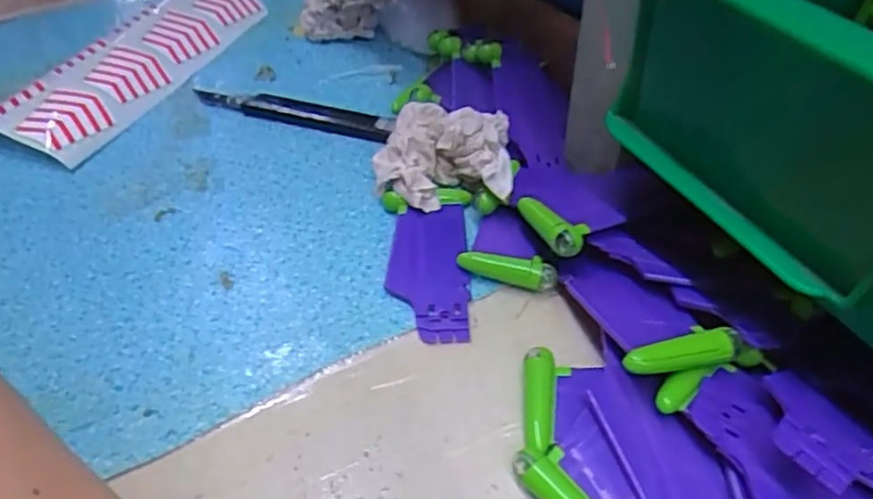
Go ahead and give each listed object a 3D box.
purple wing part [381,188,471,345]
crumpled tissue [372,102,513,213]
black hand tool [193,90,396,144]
[{"bbox_3d":[-0.004,0.004,0.297,0.040,0.008,0.087,-5,45,0],"label":"purple wing part"},{"bbox_3d":[0.005,-0.047,0.323,0.070,0.035,0.055,8,47,12],"label":"crumpled tissue"},{"bbox_3d":[-0.084,-0.084,0.377,0.132,0.008,0.019,14,48,17],"label":"black hand tool"}]

